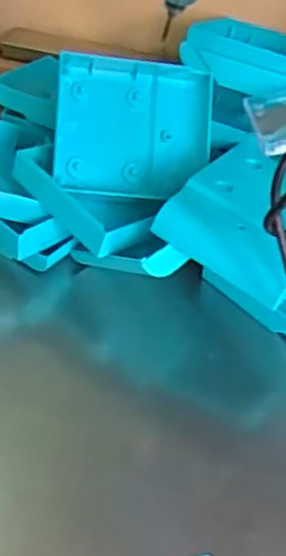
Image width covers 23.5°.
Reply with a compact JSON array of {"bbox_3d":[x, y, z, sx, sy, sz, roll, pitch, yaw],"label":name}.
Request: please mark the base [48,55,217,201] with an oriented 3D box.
[{"bbox_3d":[-0.006,-0.121,0.517,0.115,0.089,0.016,5,-4,-8],"label":"base"}]

